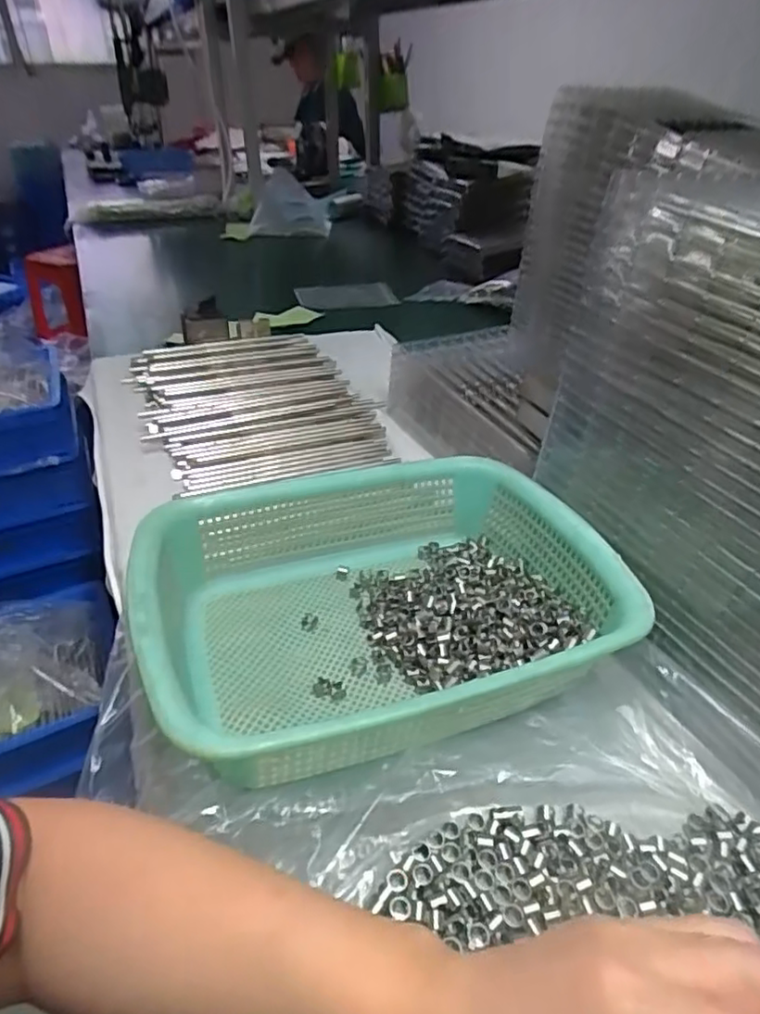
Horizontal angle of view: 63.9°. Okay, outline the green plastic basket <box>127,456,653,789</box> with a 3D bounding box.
[{"bbox_3d":[0.002,0.060,0.412,0.293,0.084,0.224,-14,38,-15],"label":"green plastic basket"}]

